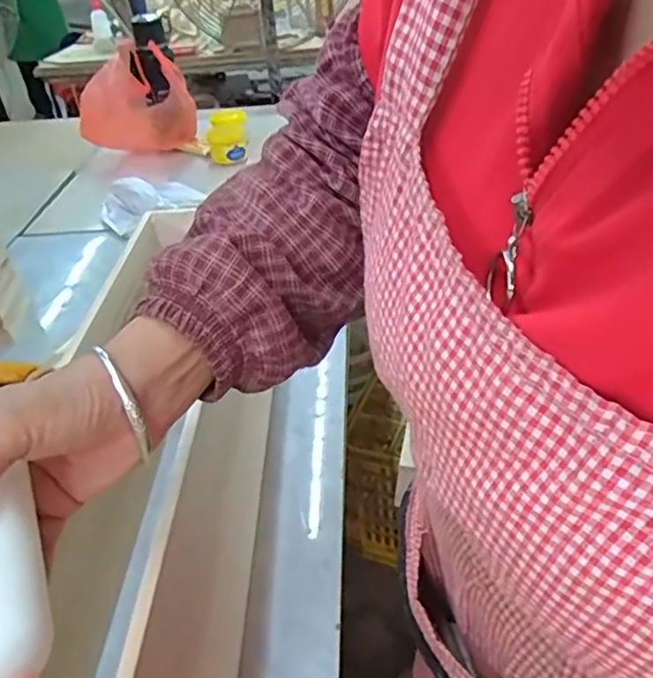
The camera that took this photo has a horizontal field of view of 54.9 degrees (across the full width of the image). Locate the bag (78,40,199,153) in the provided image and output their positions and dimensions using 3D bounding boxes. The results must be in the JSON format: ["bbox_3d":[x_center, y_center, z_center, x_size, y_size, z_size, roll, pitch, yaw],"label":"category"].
[{"bbox_3d":[-0.389,-0.473,1.300,0.139,0.208,0.190,11,42,22],"label":"bag"}]

